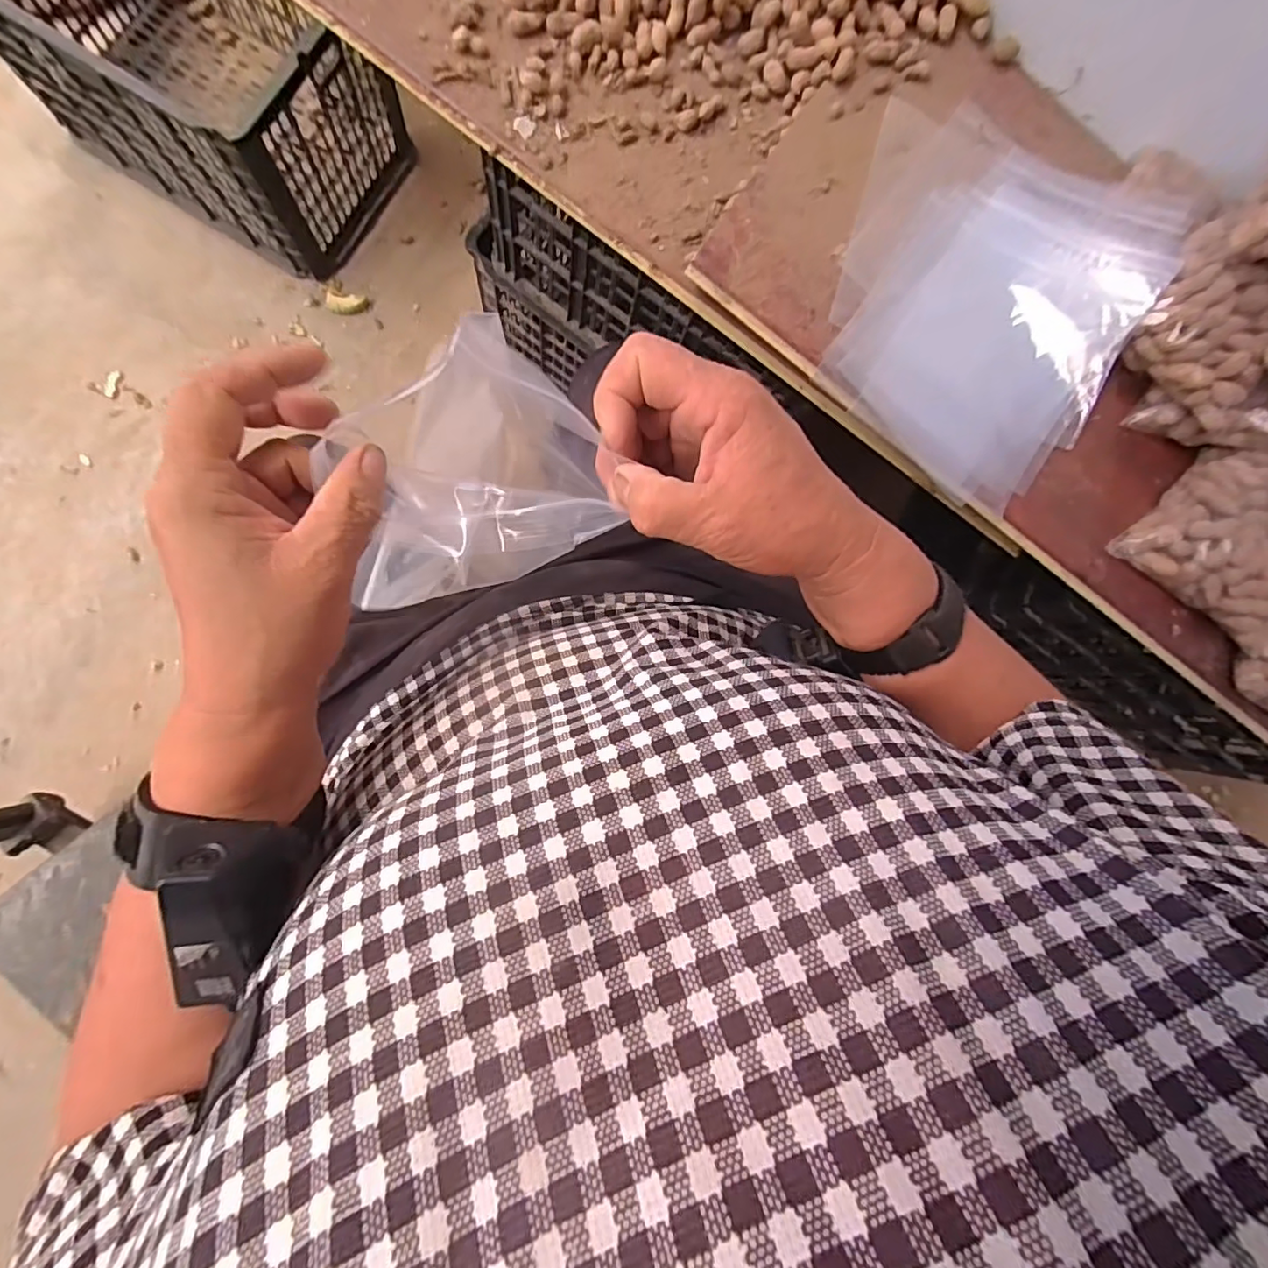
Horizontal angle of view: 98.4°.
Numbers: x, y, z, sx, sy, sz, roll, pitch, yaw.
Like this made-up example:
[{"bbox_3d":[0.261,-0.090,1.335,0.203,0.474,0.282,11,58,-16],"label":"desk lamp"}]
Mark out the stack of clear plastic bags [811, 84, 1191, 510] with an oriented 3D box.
[{"bbox_3d":[0.319,-0.312,0.496,0.268,0.043,0.349,23,83,-8],"label":"stack of clear plastic bags"}]

